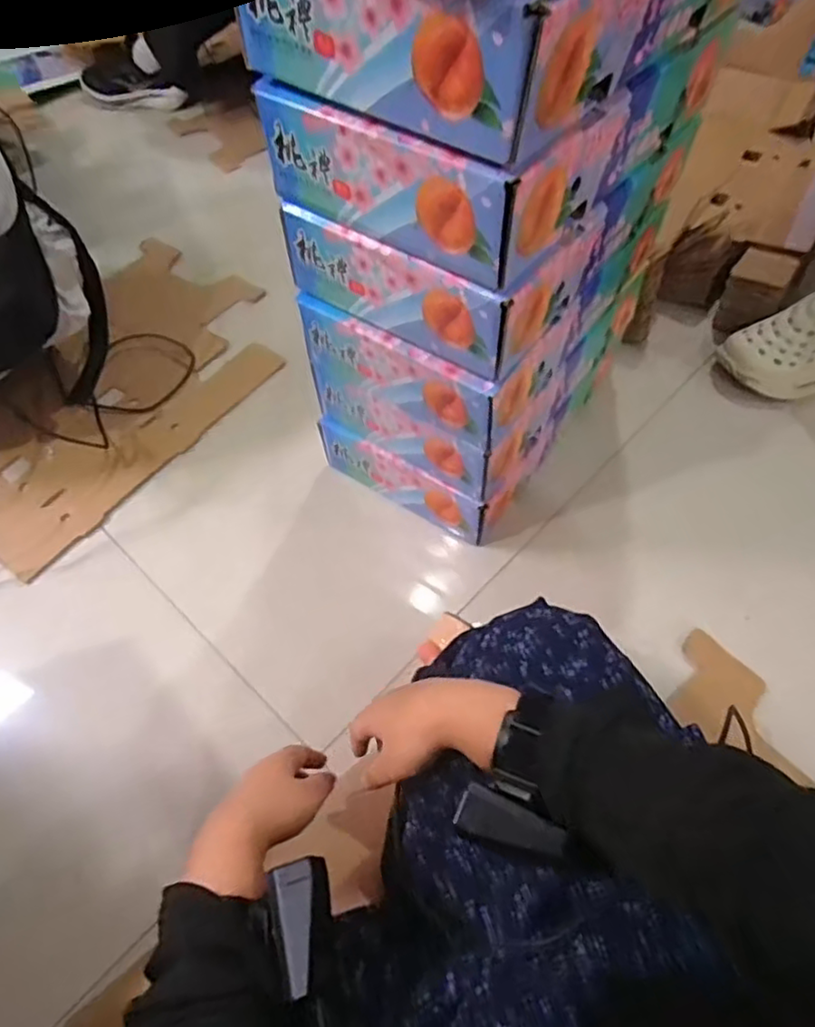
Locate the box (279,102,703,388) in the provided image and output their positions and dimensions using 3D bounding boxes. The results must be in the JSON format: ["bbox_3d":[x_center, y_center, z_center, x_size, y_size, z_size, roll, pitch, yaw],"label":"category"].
[{"bbox_3d":[0.097,-0.310,0.669,0.234,0.115,0.375,34,61,21],"label":"box"}]

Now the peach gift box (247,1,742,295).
[{"bbox_3d":[0.079,-0.360,0.573,0.248,0.093,0.340,34,61,21],"label":"peach gift box"}]

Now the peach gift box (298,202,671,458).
[{"bbox_3d":[0.100,-0.259,0.750,0.245,0.105,0.384,34,61,21],"label":"peach gift box"}]

